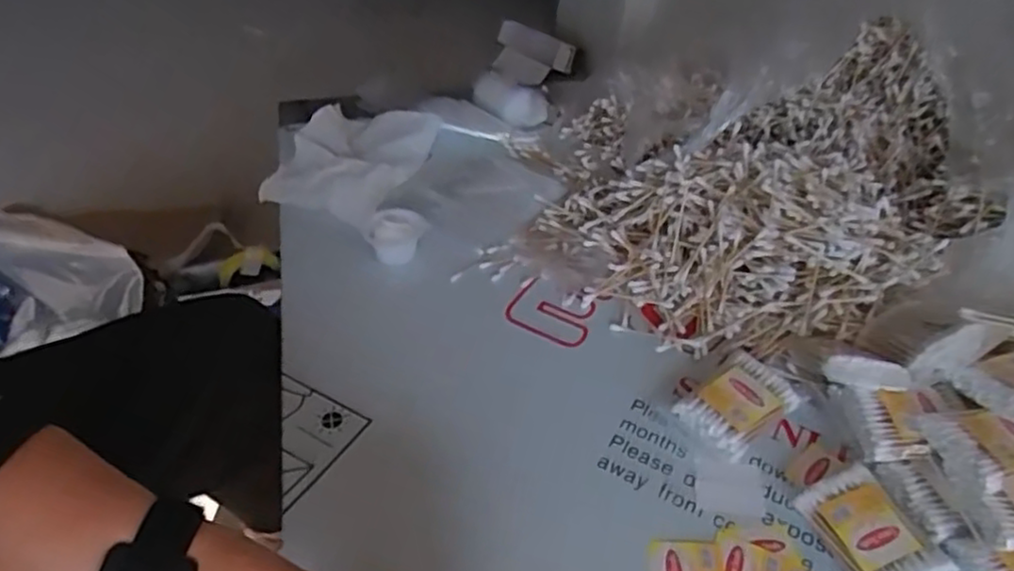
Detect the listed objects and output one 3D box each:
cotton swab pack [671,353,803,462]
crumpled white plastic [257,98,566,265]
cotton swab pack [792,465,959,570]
[{"bbox_3d":[0.160,0.084,0.485,0.076,0.022,0.051,-27,49,-30],"label":"cotton swab pack"},{"bbox_3d":[-0.091,-0.122,0.706,0.279,0.031,0.241,30,47,27],"label":"crumpled white plastic"},{"bbox_3d":[0.218,0.149,0.416,0.056,0.023,0.073,-14,44,-20],"label":"cotton swab pack"}]

